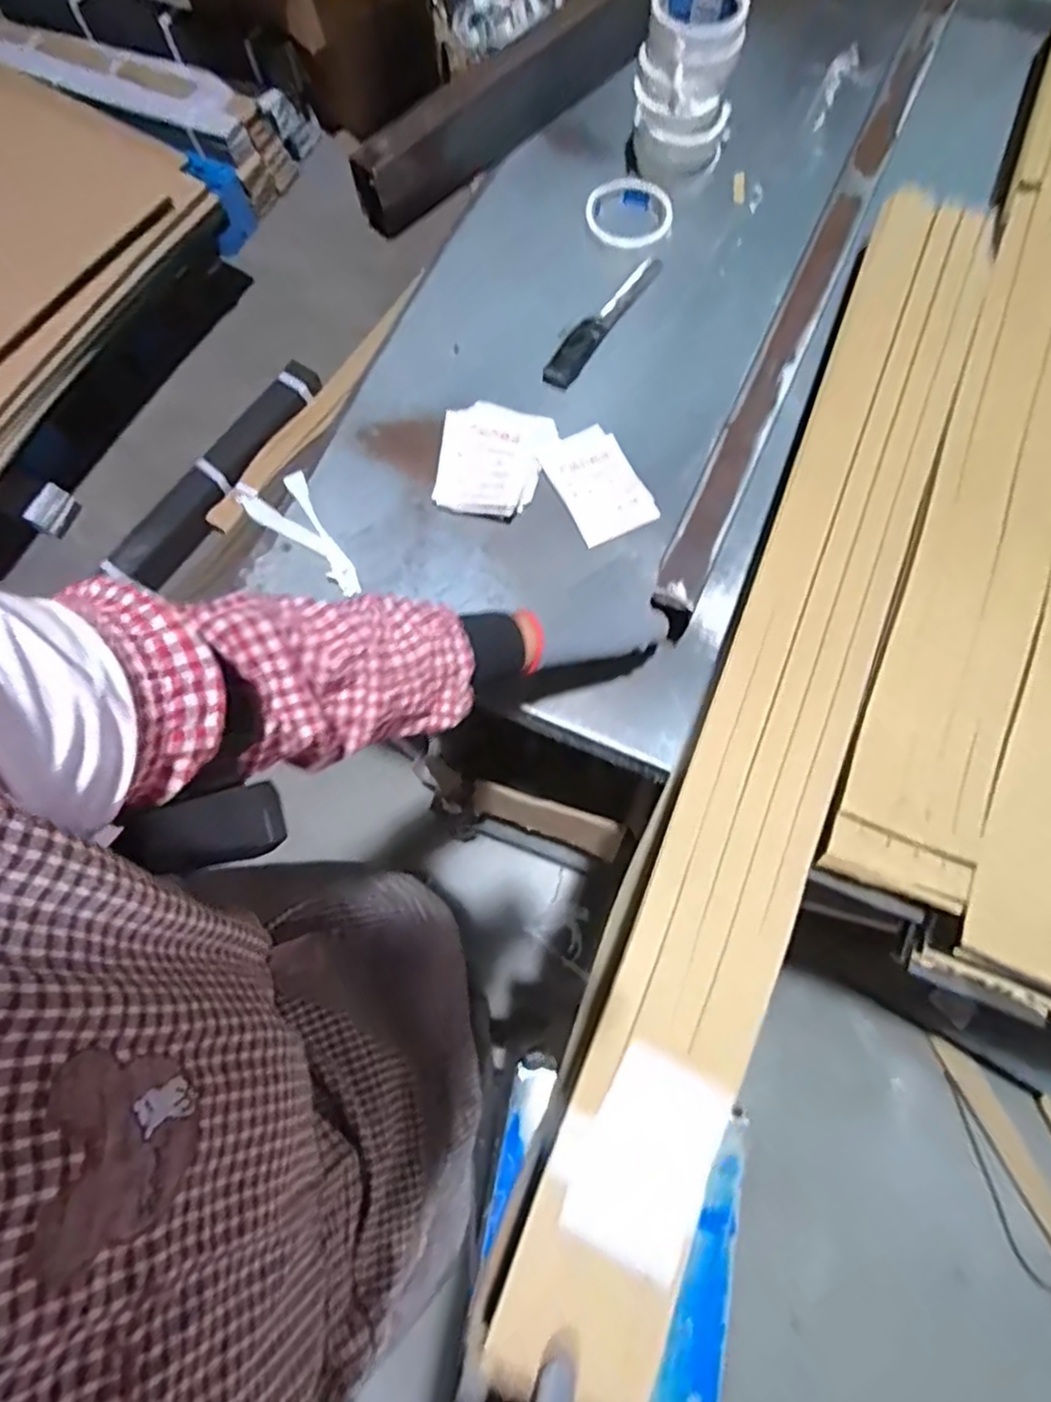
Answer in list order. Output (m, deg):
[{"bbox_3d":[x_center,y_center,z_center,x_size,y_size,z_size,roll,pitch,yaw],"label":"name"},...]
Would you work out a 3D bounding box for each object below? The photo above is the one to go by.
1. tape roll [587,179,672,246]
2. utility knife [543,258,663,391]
[{"bbox_3d":[0.116,-0.549,0.743,0.094,0.018,0.094,-1,72,2],"label":"tape roll"},{"bbox_3d":[0.082,-0.401,0.696,0.032,0.012,0.199,32,76,11],"label":"utility knife"}]

